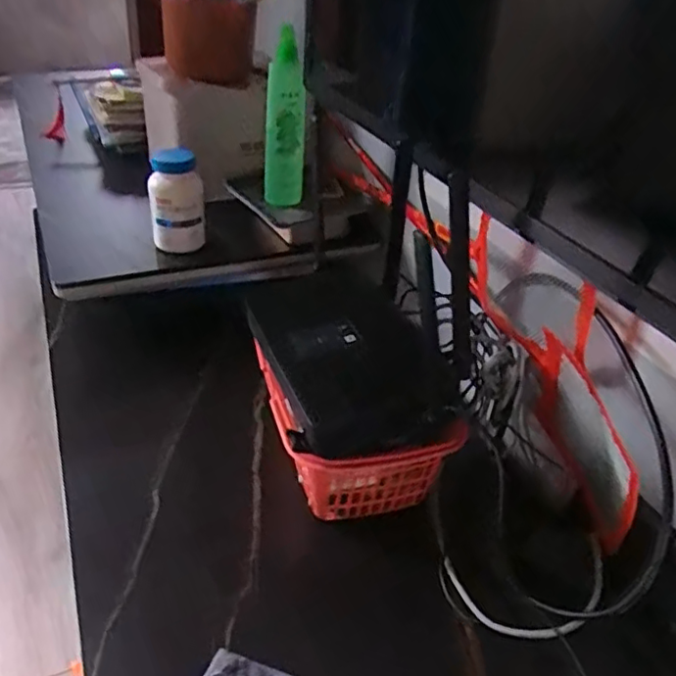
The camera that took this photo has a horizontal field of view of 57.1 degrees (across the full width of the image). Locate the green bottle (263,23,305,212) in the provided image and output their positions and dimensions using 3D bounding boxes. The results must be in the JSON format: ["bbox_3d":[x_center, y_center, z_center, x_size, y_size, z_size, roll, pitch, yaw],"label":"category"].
[{"bbox_3d":[-0.061,-0.244,0.713,0.044,0.198,0.042,4,34,-3],"label":"green bottle"}]

